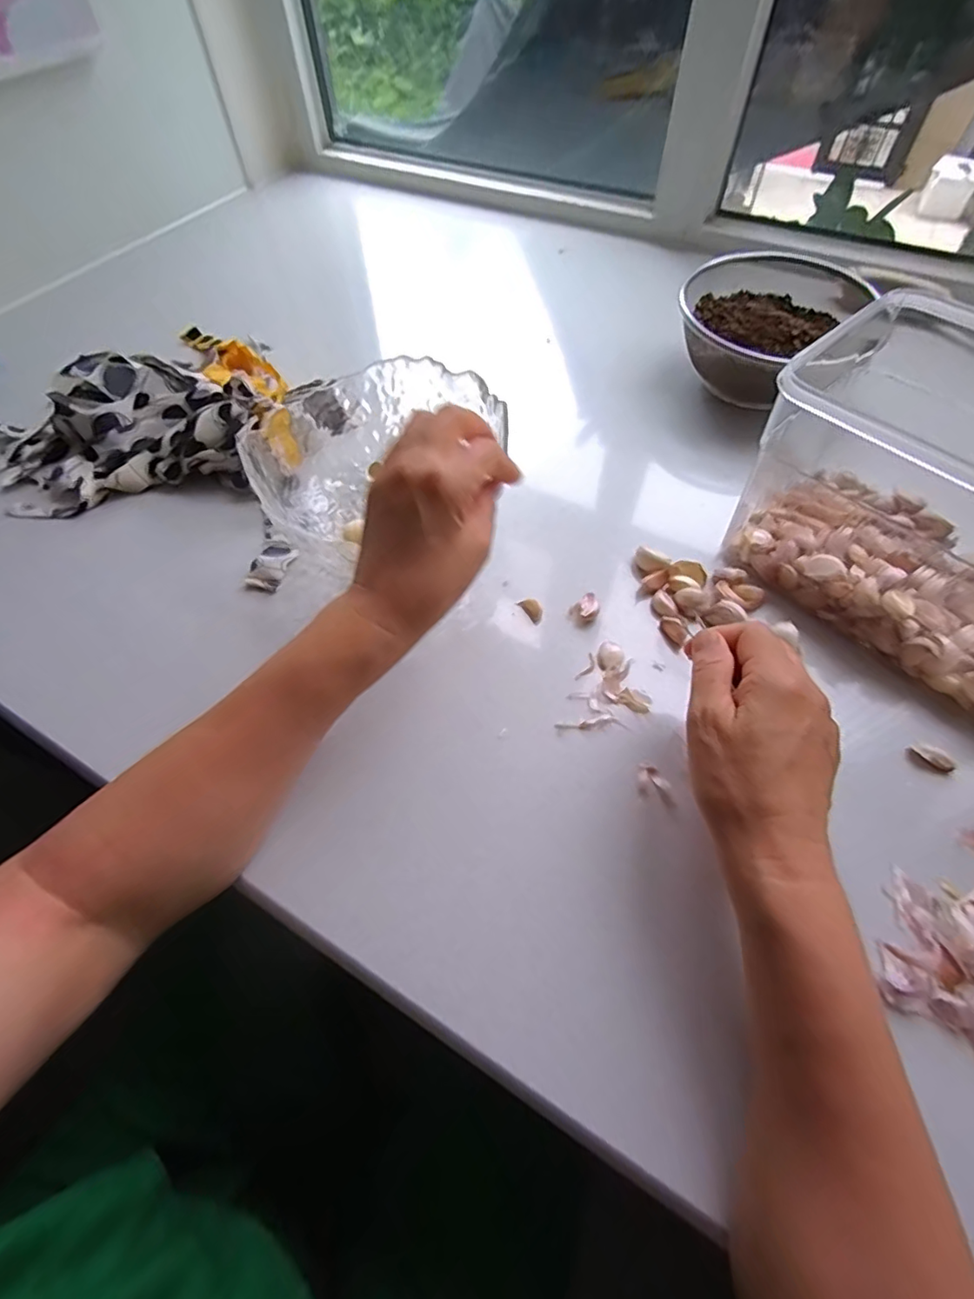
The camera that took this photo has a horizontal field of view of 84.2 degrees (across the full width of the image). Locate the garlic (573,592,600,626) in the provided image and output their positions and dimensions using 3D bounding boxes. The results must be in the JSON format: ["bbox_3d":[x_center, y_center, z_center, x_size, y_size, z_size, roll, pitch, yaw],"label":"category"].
[{"bbox_3d":[0.074,-0.029,0.398,0.017,0.015,0.015,-32,63,-16],"label":"garlic"}]

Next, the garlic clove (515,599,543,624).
[{"bbox_3d":[0.034,-0.031,0.403,0.011,0.008,0.022,-30,63,-15],"label":"garlic clove"}]

